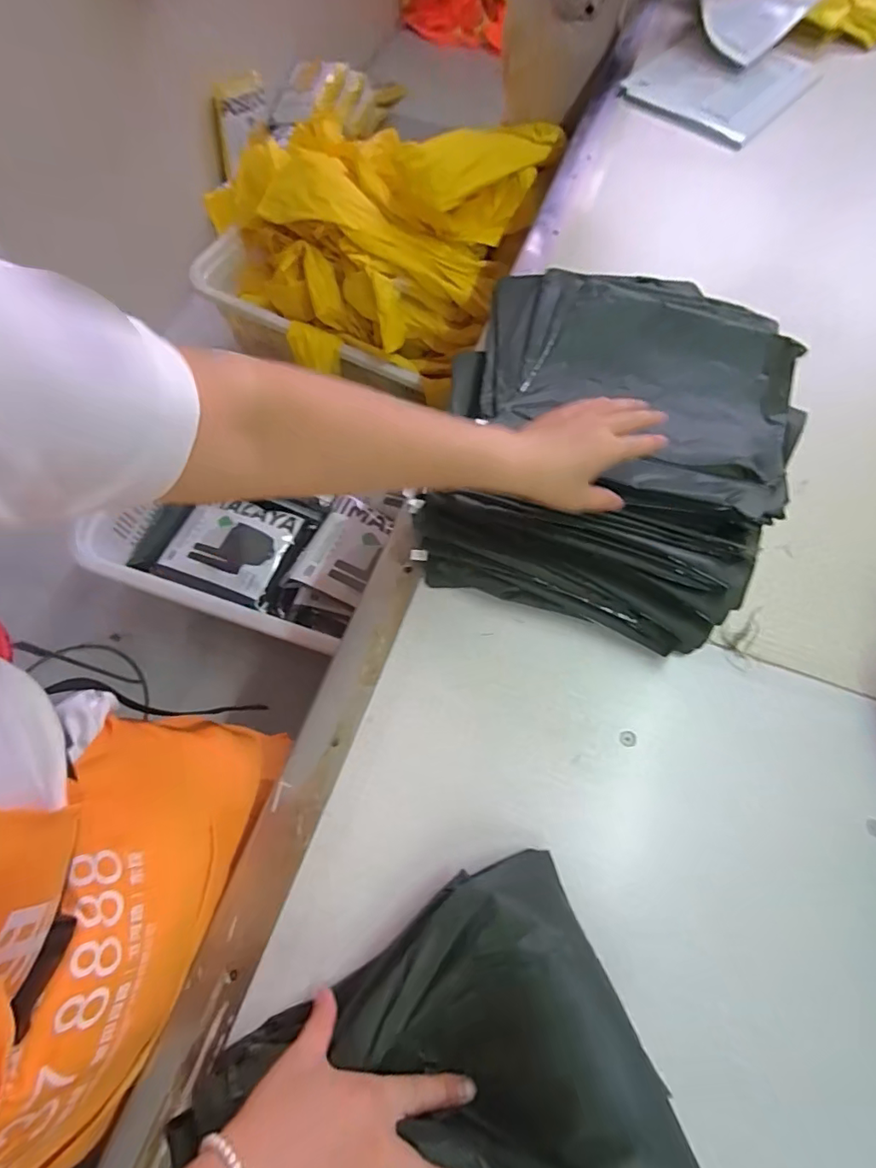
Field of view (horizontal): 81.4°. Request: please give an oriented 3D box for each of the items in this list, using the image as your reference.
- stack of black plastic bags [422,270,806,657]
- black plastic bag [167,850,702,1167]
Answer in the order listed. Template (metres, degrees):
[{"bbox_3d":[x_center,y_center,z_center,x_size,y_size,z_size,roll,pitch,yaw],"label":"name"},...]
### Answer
[{"bbox_3d":[0.185,-0.172,0.538,0.347,0.085,0.434,18,68,6],"label":"stack of black plastic bags"},{"bbox_3d":[-0.005,0.320,0.311,0.269,0.124,0.203,-19,69,-9],"label":"black plastic bag"}]

